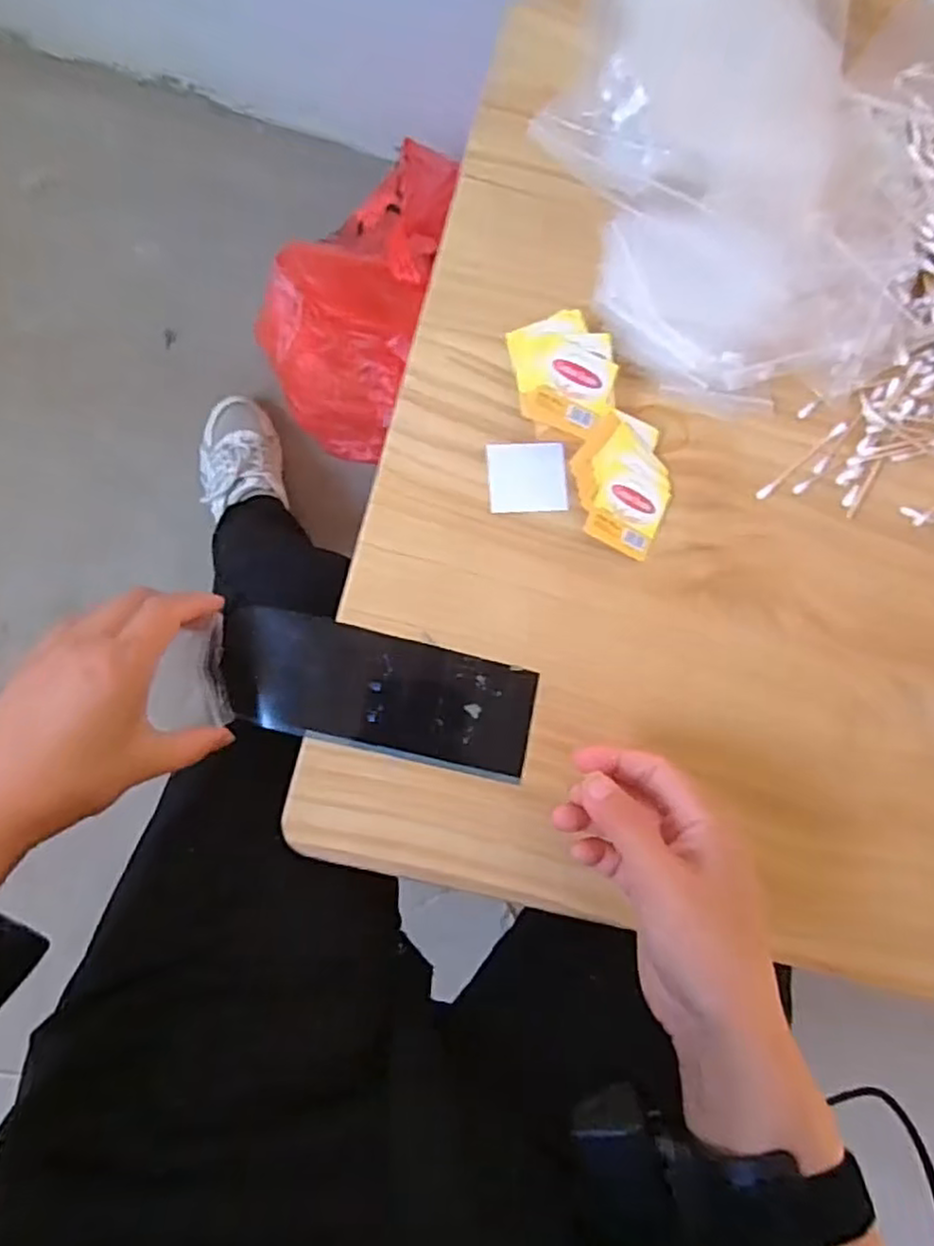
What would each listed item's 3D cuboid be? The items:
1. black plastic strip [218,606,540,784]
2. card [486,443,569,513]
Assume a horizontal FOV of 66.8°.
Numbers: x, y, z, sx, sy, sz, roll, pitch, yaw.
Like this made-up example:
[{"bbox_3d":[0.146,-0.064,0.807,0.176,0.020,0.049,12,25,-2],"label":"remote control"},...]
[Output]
[{"bbox_3d":[-0.051,0.037,0.378,0.171,0.023,0.061,14,82,2],"label":"black plastic strip"},{"bbox_3d":[0.034,-0.080,0.392,0.043,0.004,0.039,-3,84,-6],"label":"card"}]

